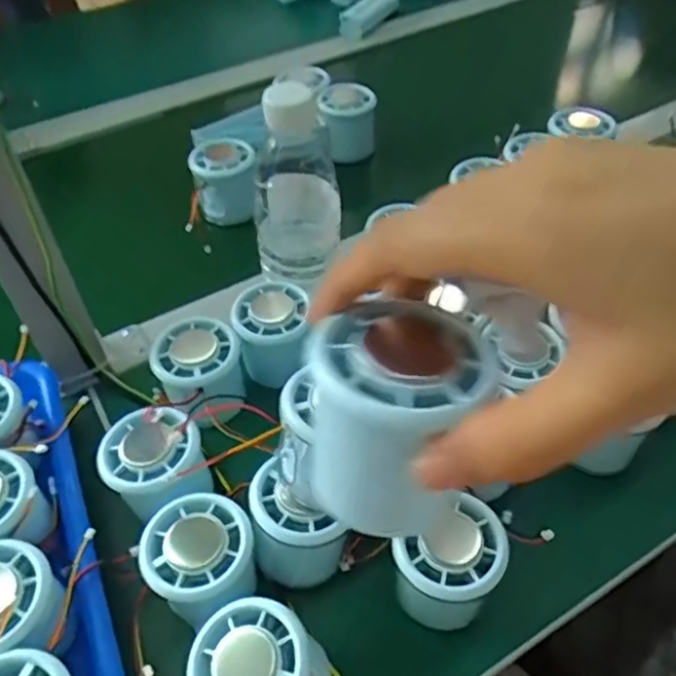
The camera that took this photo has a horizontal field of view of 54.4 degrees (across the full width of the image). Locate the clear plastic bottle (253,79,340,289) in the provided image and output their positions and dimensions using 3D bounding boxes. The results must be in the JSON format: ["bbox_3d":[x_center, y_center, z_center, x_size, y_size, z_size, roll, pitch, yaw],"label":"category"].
[{"bbox_3d":[-0.030,-0.107,0.448,0.058,0.134,0.063,-7,48,-4],"label":"clear plastic bottle"}]

